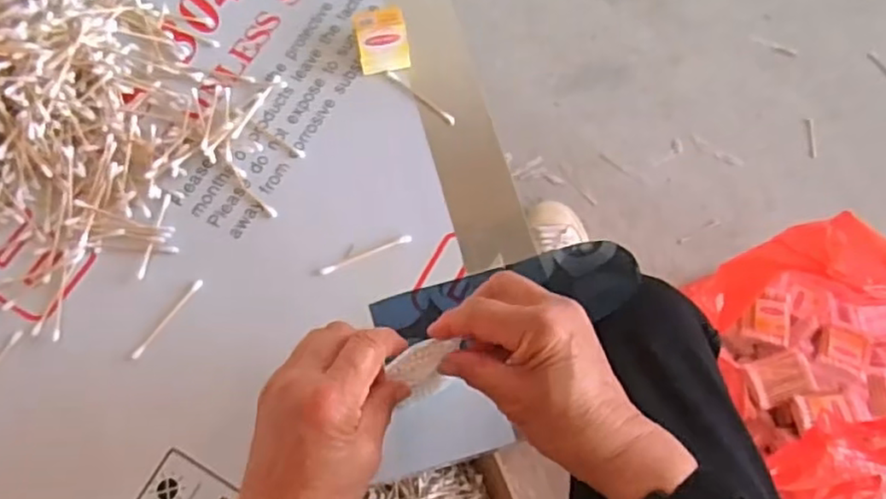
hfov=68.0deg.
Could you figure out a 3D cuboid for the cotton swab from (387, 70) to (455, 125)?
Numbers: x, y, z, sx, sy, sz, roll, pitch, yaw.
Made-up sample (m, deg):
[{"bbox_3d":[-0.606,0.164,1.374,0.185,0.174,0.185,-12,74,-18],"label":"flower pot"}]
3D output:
[{"bbox_3d":[-0.018,-0.126,0.546,0.075,0.006,0.007,40,76,15],"label":"cotton swab"}]

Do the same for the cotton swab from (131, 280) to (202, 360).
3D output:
[{"bbox_3d":[-0.204,0.051,0.484,0.007,0.004,0.071,33,74,13],"label":"cotton swab"}]

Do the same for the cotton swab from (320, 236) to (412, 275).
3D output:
[{"bbox_3d":[-0.058,0.003,0.495,0.072,0.004,0.006,-22,71,-6],"label":"cotton swab"}]

